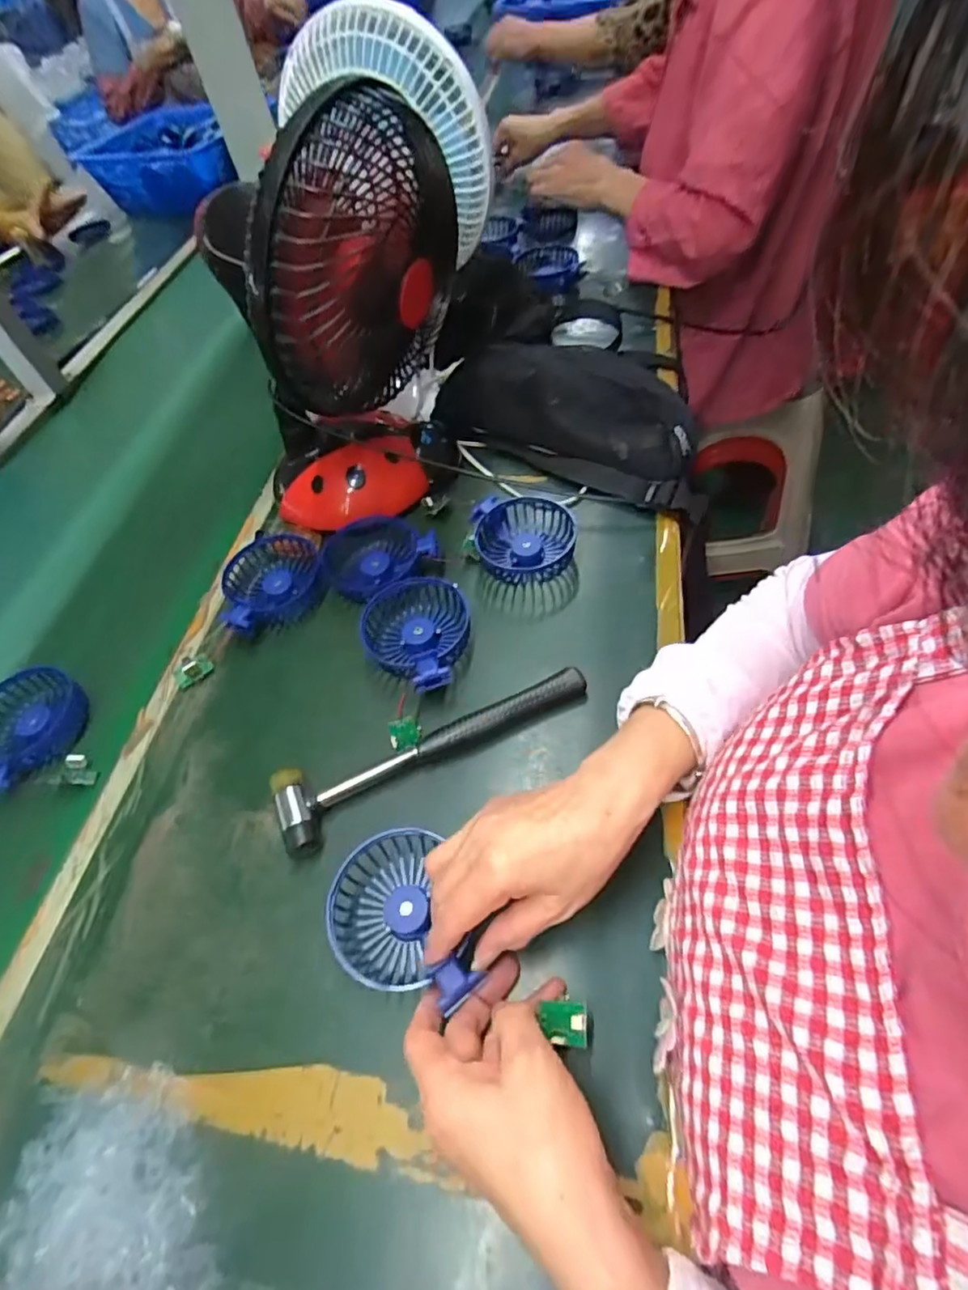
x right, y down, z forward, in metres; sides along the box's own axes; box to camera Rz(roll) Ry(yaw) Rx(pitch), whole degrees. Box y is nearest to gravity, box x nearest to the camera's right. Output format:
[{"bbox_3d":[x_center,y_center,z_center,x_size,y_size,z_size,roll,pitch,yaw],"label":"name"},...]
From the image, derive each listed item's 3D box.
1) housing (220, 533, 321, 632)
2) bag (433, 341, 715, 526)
[{"bbox_3d":[-0.196,-0.056,0.558,0.087,0.027,0.099,-14,54,-4],"label":"housing"},{"bbox_3d":[0.100,-0.247,0.622,0.303,0.075,0.152,28,61,23],"label":"bag"}]

